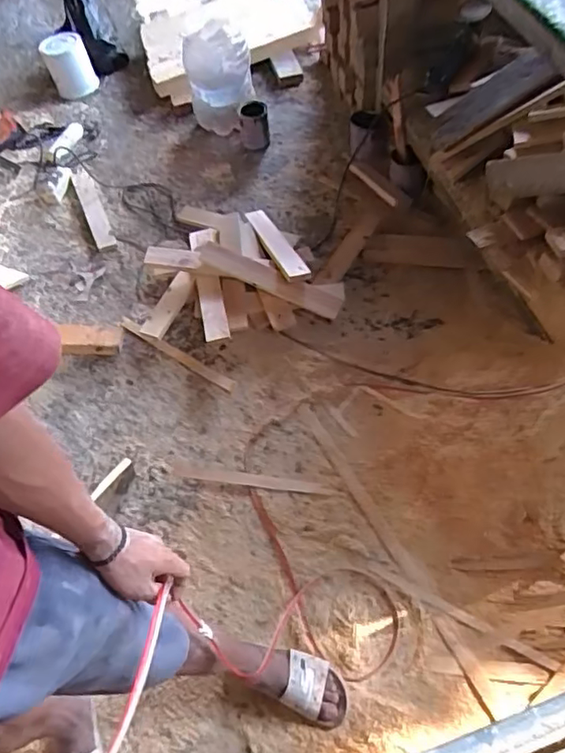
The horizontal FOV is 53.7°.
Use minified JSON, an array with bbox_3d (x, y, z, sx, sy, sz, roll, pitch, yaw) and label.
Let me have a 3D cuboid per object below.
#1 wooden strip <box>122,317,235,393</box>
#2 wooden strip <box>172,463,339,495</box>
[{"bbox_3d":[-0.308,-0.069,1.591,0.414,0.020,0.036,28,63,20],"label":"wooden strip"},{"bbox_3d":[-0.072,0.254,1.364,0.405,0.012,0.034,7,58,9],"label":"wooden strip"}]

